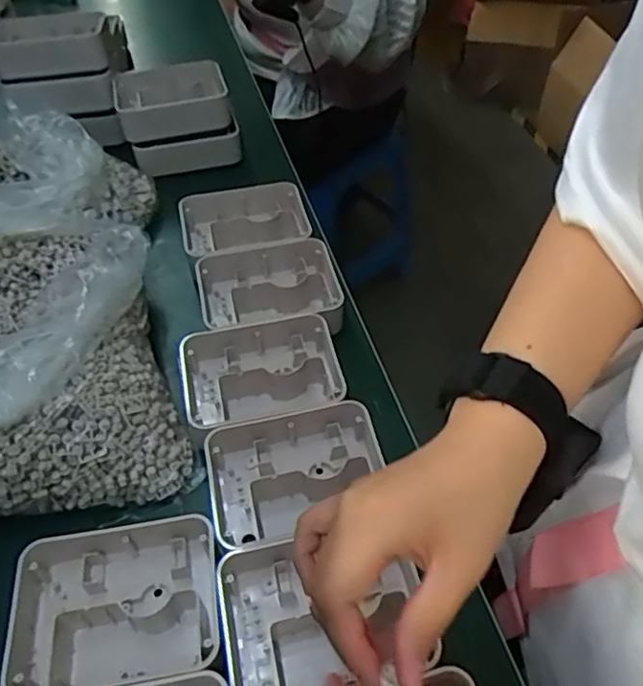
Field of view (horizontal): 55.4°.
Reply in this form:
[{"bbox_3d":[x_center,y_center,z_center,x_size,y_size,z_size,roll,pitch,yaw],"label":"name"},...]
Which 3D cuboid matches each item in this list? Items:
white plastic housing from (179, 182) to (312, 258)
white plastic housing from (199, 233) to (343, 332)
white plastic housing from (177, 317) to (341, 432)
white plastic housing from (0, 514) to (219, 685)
[{"bbox_3d":[-0.078,-0.119,0.642,0.128,0.040,0.095,-11,52,-8],"label":"white plastic housing"},{"bbox_3d":[-0.051,-0.048,0.588,0.127,0.052,0.095,-11,52,-8],"label":"white plastic housing"},{"bbox_3d":[-0.051,0.034,0.523,0.129,0.047,0.098,-12,52,-9],"label":"white plastic housing"},{"bbox_3d":[-0.135,0.175,0.402,0.137,0.043,0.101,-11,52,-8],"label":"white plastic housing"}]

